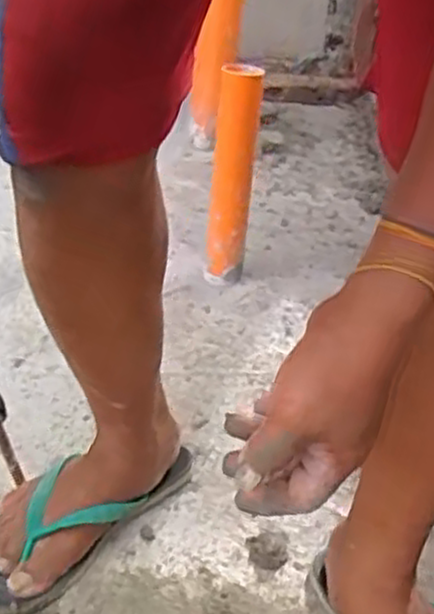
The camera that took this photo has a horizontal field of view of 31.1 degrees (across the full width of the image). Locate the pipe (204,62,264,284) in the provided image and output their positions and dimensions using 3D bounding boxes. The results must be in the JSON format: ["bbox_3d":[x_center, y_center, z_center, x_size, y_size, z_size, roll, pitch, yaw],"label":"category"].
[{"bbox_3d":[0.018,-0.159,1.068,0.054,0.316,0.040,7,32,2],"label":"pipe"}]

